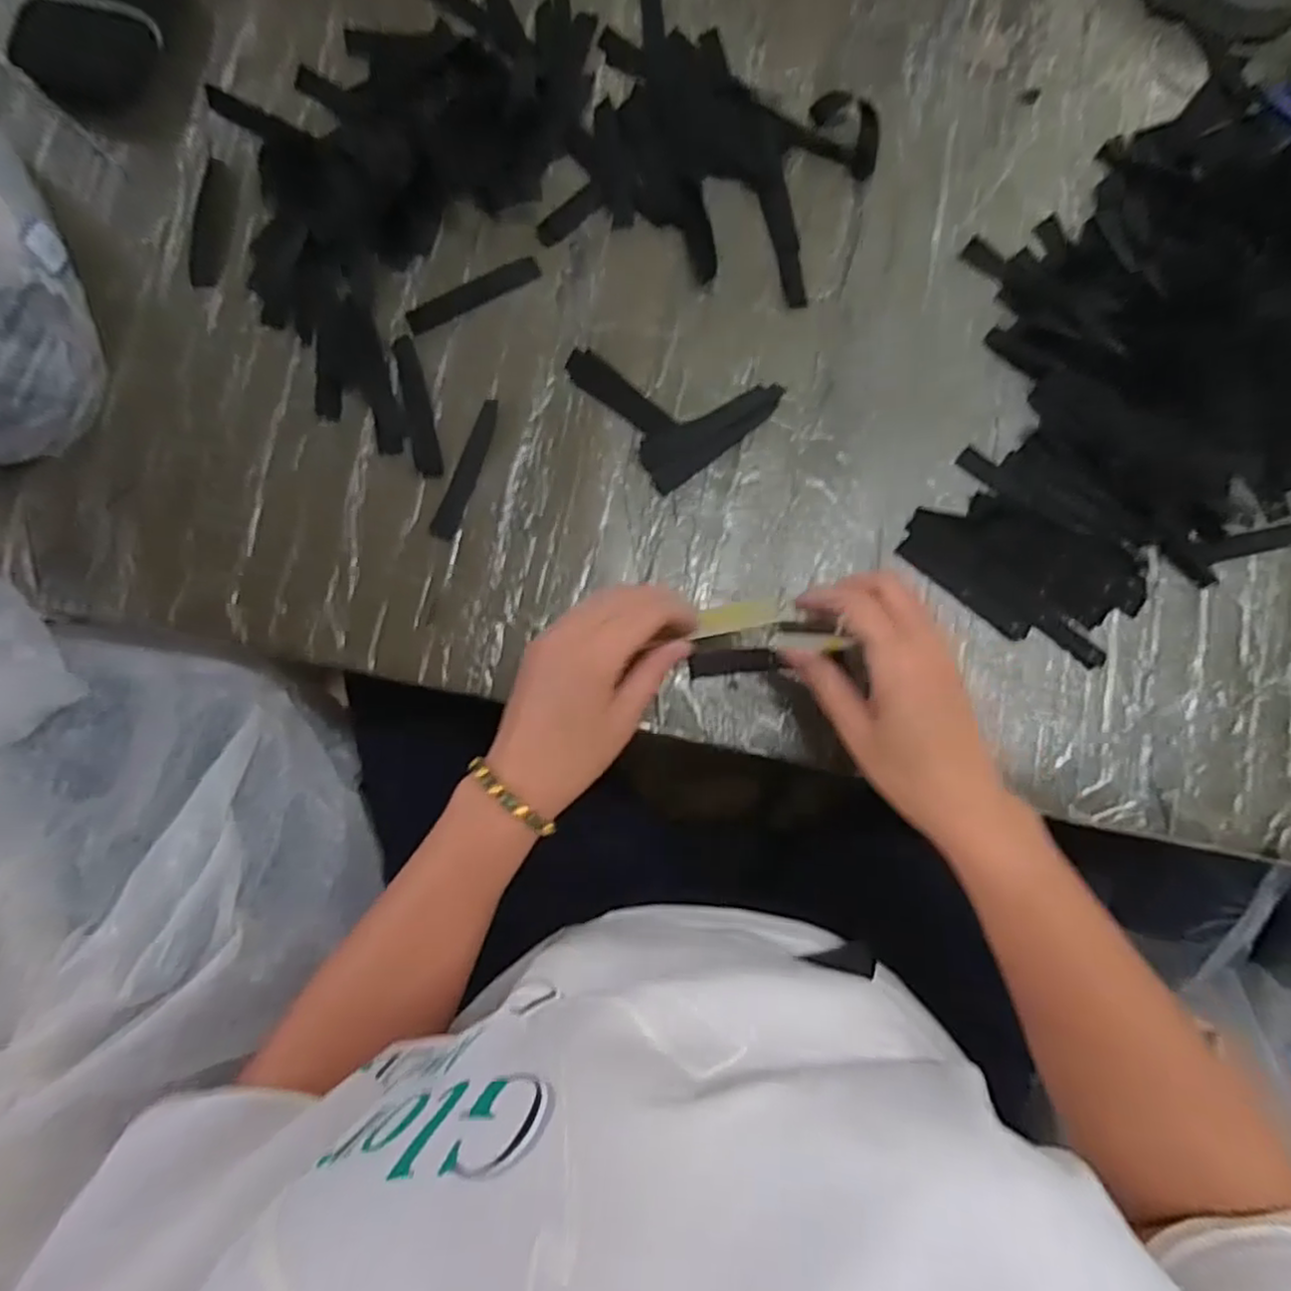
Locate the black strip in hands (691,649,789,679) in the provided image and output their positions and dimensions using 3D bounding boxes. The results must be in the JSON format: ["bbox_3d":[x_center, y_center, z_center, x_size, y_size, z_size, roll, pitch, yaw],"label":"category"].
[{"bbox_3d":[0.053,0.009,0.412,0.051,0.004,0.015,-7,92,-1],"label":"black strip in hands"}]

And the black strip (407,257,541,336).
[{"bbox_3d":[-0.111,-0.229,0.449,0.092,0.009,0.015,-30,83,-5],"label":"black strip"}]

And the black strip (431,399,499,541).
[{"bbox_3d":[-0.111,-0.110,0.431,0.015,0.004,0.092,19,82,-5],"label":"black strip"}]

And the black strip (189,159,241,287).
[{"bbox_3d":[-0.282,-0.275,0.451,0.027,0.004,0.082,10,88,-1],"label":"black strip"}]

